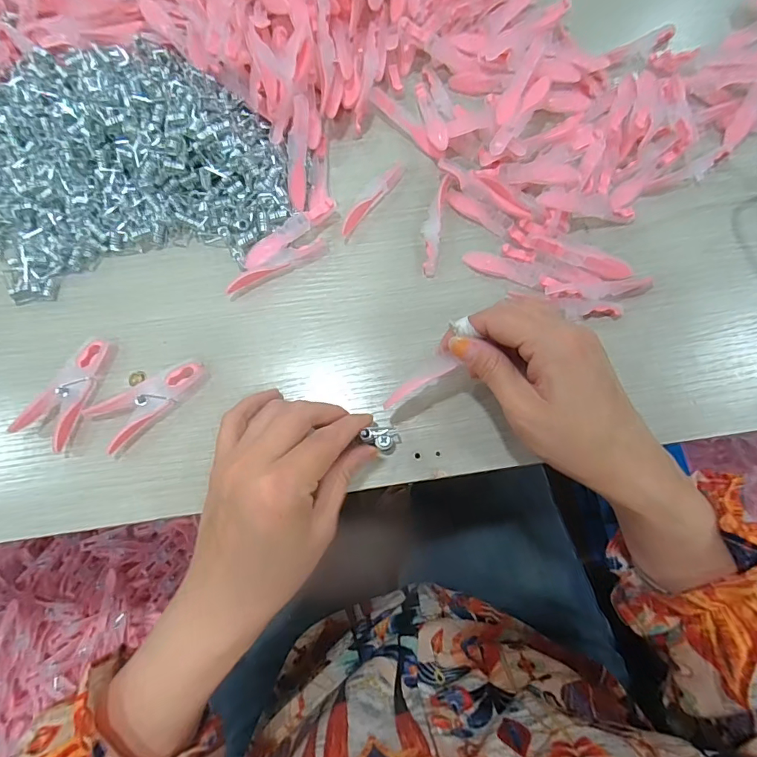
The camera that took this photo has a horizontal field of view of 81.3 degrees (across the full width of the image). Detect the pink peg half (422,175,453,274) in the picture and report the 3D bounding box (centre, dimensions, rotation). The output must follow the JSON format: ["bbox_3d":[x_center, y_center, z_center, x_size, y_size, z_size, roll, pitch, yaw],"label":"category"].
[{"bbox_3d":[0.041,-0.115,0.325,0.014,0.013,0.079,10,75,4],"label":"pink peg half"}]

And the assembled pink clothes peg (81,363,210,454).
[{"bbox_3d":[-0.155,0.011,0.295,0.077,0.014,0.039,-39,77,-9],"label":"assembled pink clothes peg"}]

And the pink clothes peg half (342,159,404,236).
[{"bbox_3d":[-0.005,-0.139,0.335,0.014,0.009,0.076,36,78,10],"label":"pink clothes peg half"}]

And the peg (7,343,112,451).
[{"bbox_3d":[-0.205,0.009,0.296,0.034,0.017,0.074,26,76,8],"label":"peg"}]

